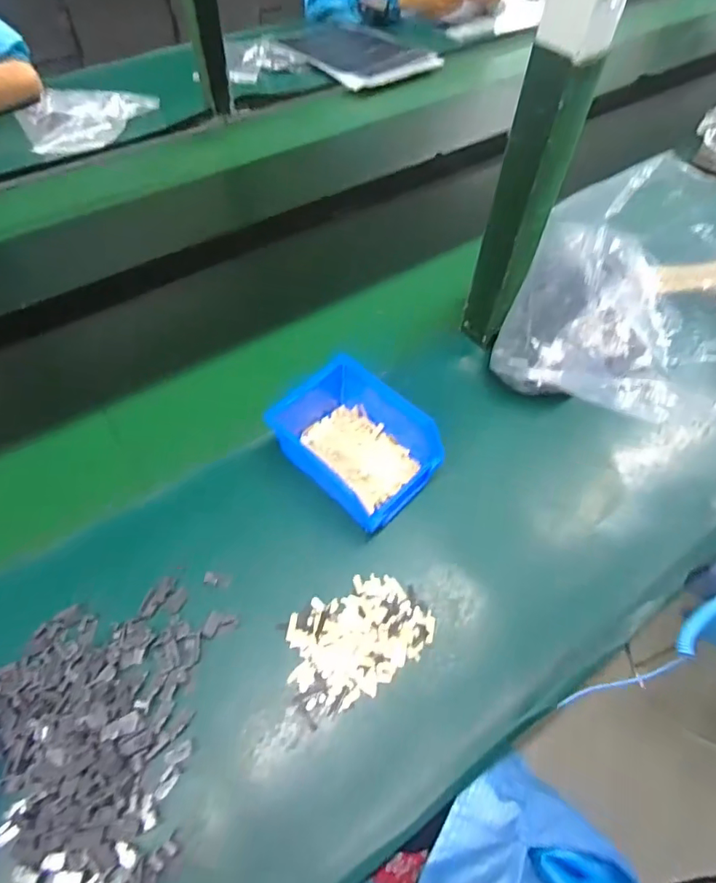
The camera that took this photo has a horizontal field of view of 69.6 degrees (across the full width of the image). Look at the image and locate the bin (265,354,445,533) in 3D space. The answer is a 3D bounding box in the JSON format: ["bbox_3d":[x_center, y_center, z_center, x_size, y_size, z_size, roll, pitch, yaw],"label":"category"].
[{"bbox_3d":[0.003,0.000,0.502,0.142,0.071,0.123,39,64,22],"label":"bin"}]

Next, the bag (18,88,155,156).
[{"bbox_3d":[-0.465,-0.572,0.897,0.231,0.042,0.159,-22,59,-15],"label":"bag"}]

